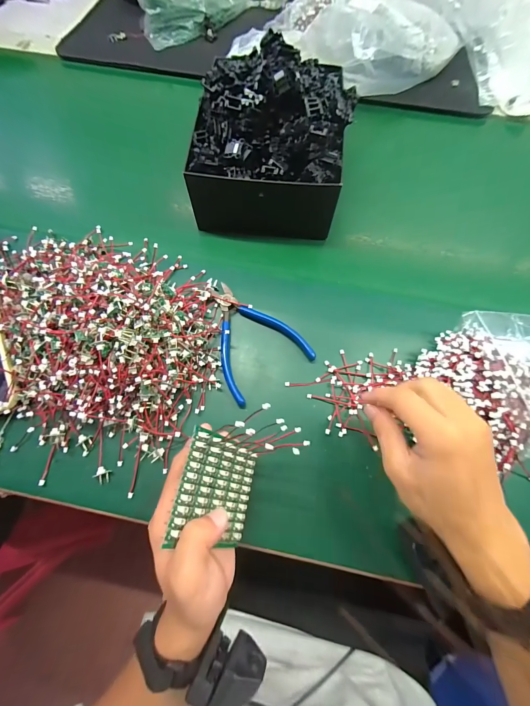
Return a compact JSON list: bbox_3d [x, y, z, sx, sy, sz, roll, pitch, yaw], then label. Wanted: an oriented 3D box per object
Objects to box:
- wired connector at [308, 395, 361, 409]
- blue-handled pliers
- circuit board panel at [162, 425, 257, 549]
[{"bbox_3d":[0.076,0.053,0.326,0.059,0.004,0.004,11,69,9],"label":"wired connector"},{"bbox_3d":[-0.025,-0.020,0.347,0.101,0.016,0.135,-35,74,-12],"label":"blue-handled pliers"},{"bbox_3d":[-0.036,0.111,0.245,0.006,0.082,0.078,-6,59,33],"label":"circuit board panel"}]

